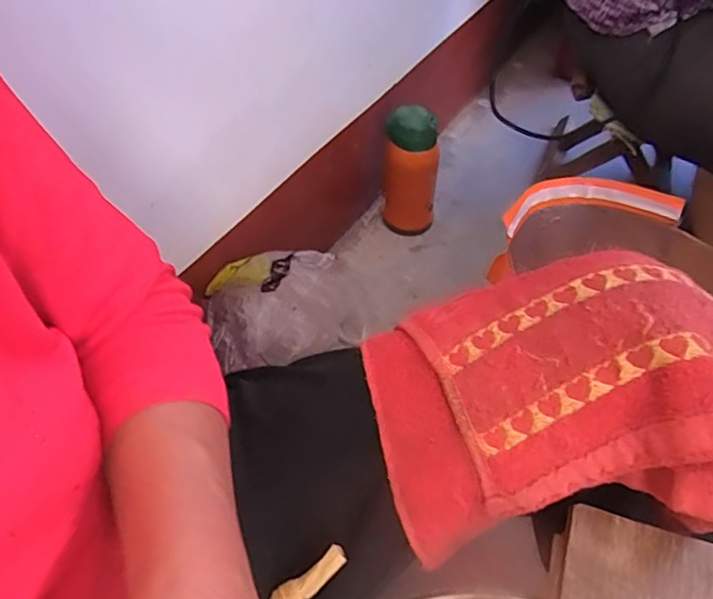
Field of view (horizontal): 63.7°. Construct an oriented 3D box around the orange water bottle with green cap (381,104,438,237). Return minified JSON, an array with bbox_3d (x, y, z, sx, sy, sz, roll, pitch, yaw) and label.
[{"bbox_3d":[0.083,-0.192,0.880,0.078,0.208,0.063,3,52,4],"label":"orange water bottle with green cap"}]

